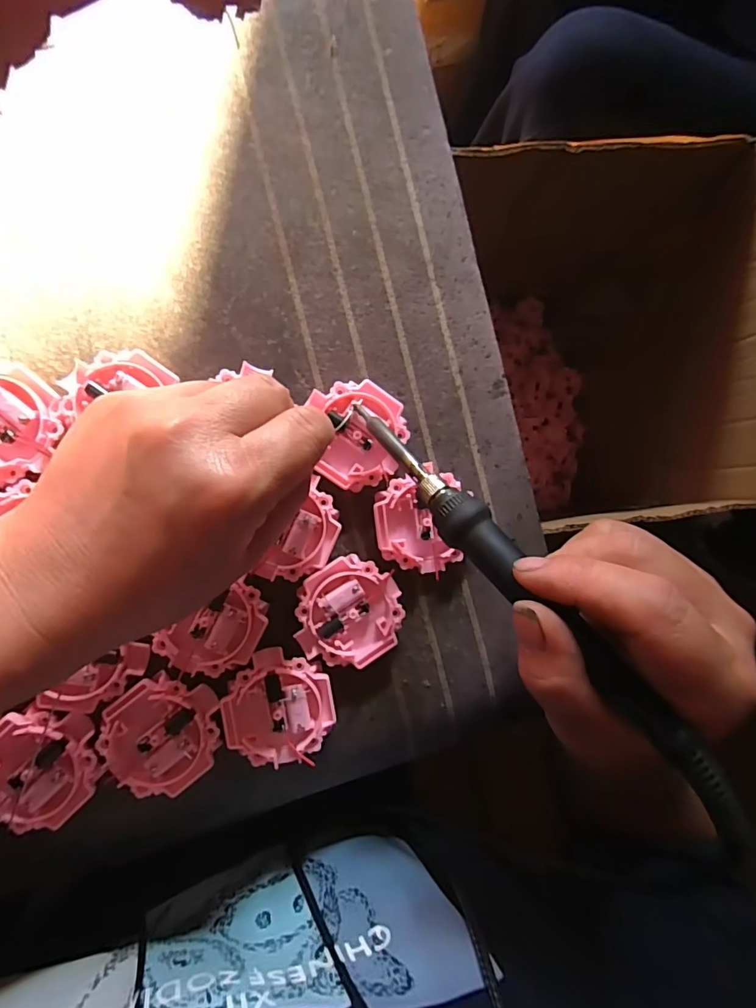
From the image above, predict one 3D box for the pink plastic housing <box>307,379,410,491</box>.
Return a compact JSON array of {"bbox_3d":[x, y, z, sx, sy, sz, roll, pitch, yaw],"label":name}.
[{"bbox_3d":[-0.009,-0.035,0.251,0.045,0.015,0.052,-3,91,-8],"label":"pink plastic housing"}]

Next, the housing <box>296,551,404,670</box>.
[{"bbox_3d":[-0.015,0.055,0.248,0.054,0.015,0.051,0,90,-8],"label":"housing"}]

